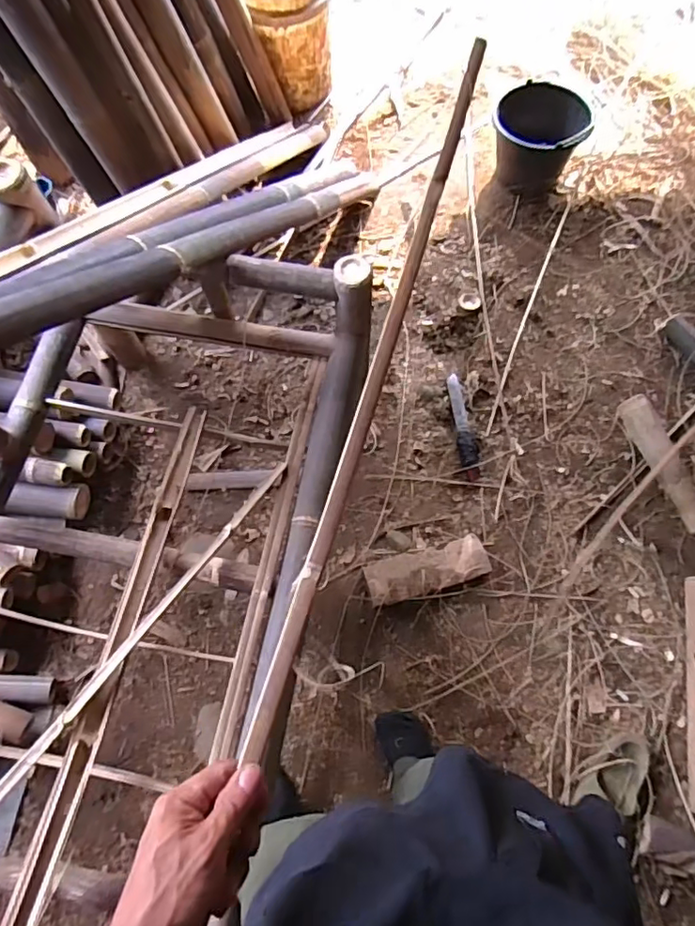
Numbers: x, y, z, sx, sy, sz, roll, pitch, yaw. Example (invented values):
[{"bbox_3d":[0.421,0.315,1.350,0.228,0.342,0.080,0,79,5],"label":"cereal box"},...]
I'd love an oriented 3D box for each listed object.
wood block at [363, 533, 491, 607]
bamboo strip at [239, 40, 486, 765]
[{"bbox_3d":[0.189,0.254,1.340,0.290,0.055,0.109,-16,72,-4],"label":"wood block"},{"bbox_3d":[0.035,-0.114,0.503,0.021,0.010,0.700,16,74,7],"label":"bamboo strip"}]

